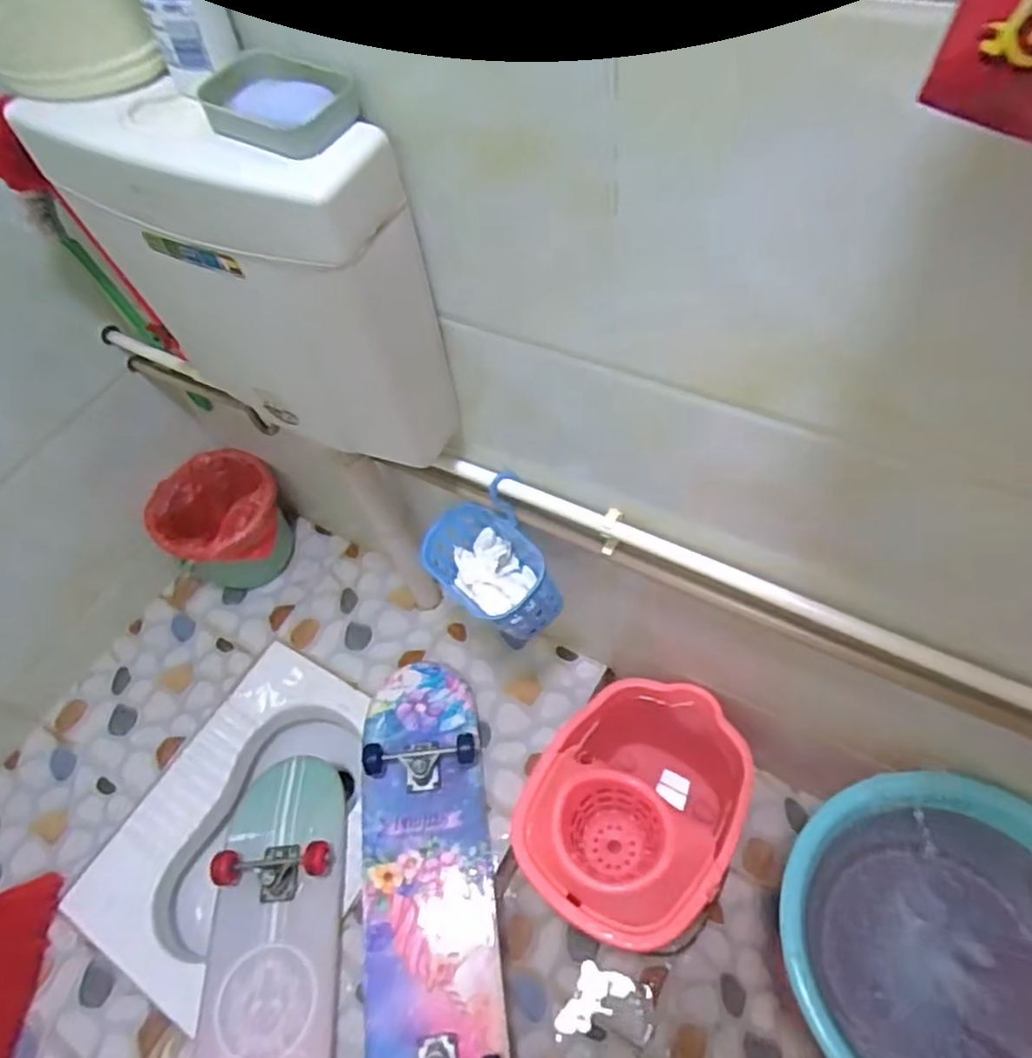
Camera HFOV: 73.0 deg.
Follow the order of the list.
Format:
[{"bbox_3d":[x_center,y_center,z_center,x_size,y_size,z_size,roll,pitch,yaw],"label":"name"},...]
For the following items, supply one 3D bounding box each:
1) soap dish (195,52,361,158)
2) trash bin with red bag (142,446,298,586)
[{"bbox_3d":[-0.181,-0.323,0.530,0.103,0.031,0.070,20,62,20],"label":"soap dish"},{"bbox_3d":[-0.546,-0.002,1.365,0.229,0.244,0.226,-4,56,6],"label":"trash bin with red bag"}]

